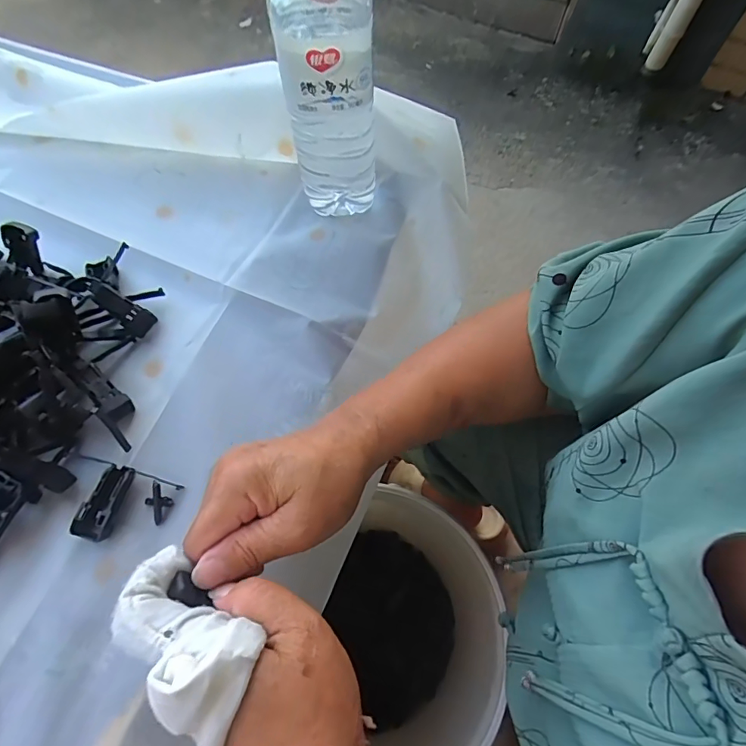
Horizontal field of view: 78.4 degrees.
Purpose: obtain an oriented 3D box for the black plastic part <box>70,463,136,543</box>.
[{"bbox_3d":[-0.175,0.084,0.298,0.020,0.015,0.047,15,68,7],"label":"black plastic part"}]

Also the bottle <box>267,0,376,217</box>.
[{"bbox_3d":[-0.030,-0.202,0.308,0.061,0.211,0.063,-7,67,-3],"label":"bottle"}]

